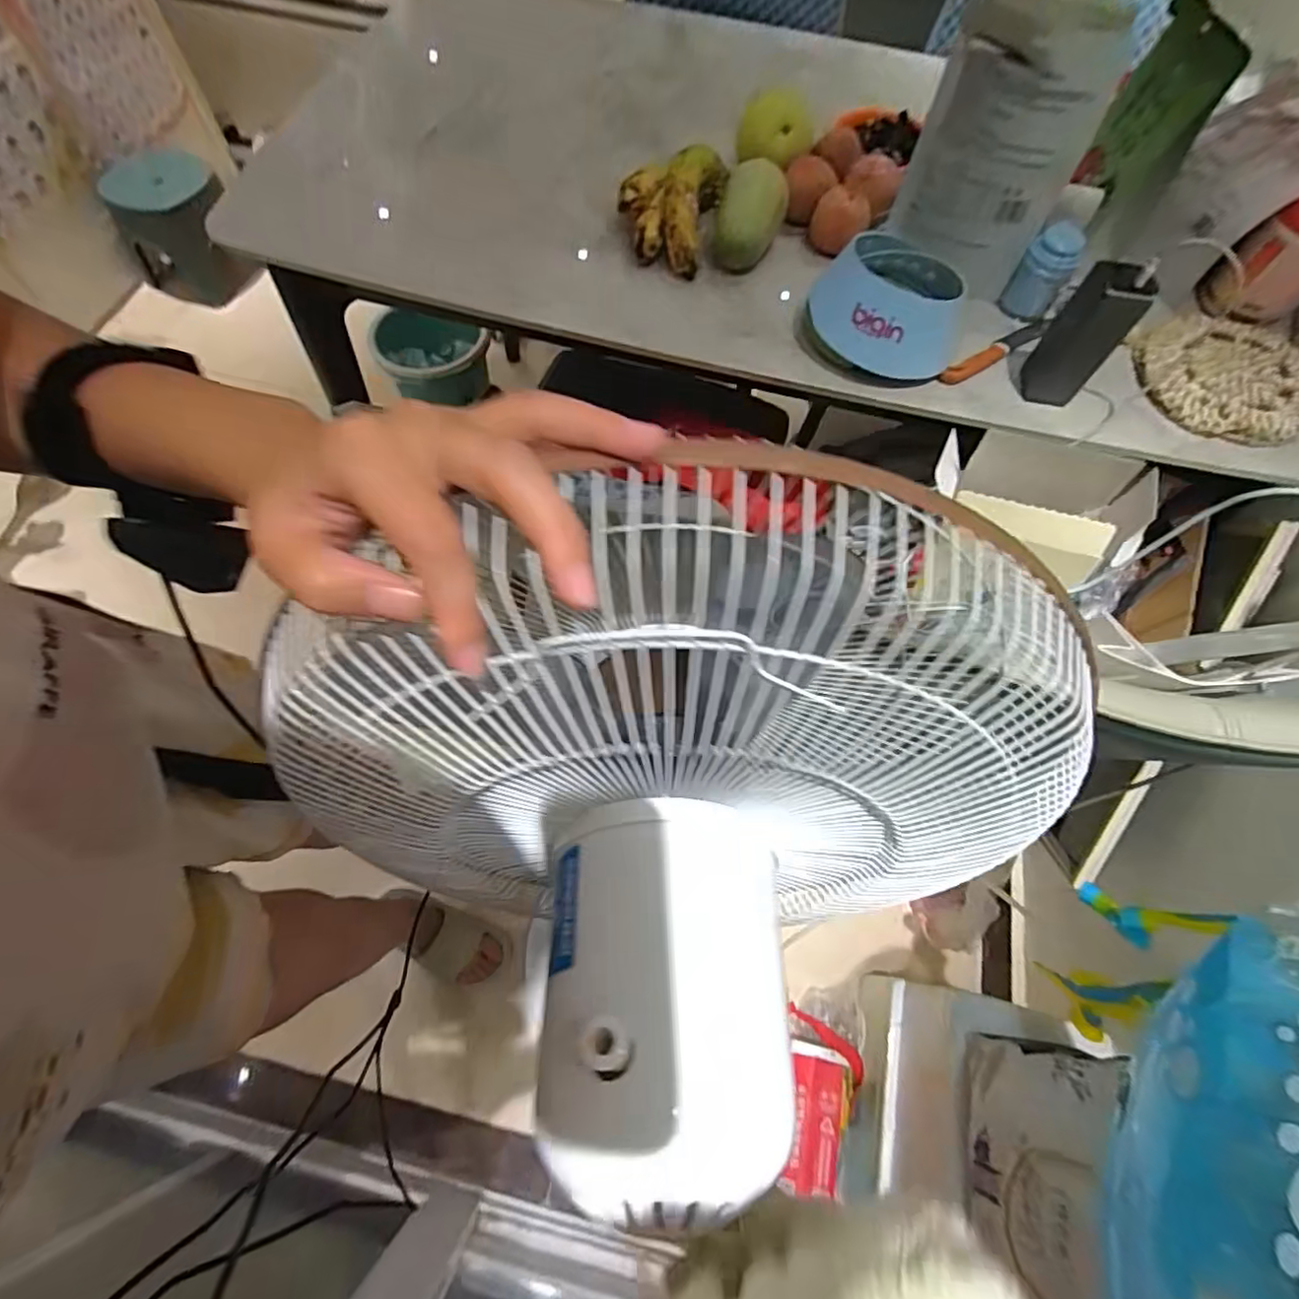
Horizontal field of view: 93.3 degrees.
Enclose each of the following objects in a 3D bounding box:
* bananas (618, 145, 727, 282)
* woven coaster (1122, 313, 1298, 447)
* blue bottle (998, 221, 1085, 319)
[{"bbox_3d":[0.024,-0.529,0.738,0.103,0.084,0.135,17,65,5],"label":"bananas"},{"bbox_3d":[0.648,-0.314,0.691,0.177,0.022,0.190,-40,73,-18],"label":"woven coaster"},{"bbox_3d":[0.454,-0.434,0.711,0.052,0.090,0.046,37,69,13],"label":"blue bottle"}]

